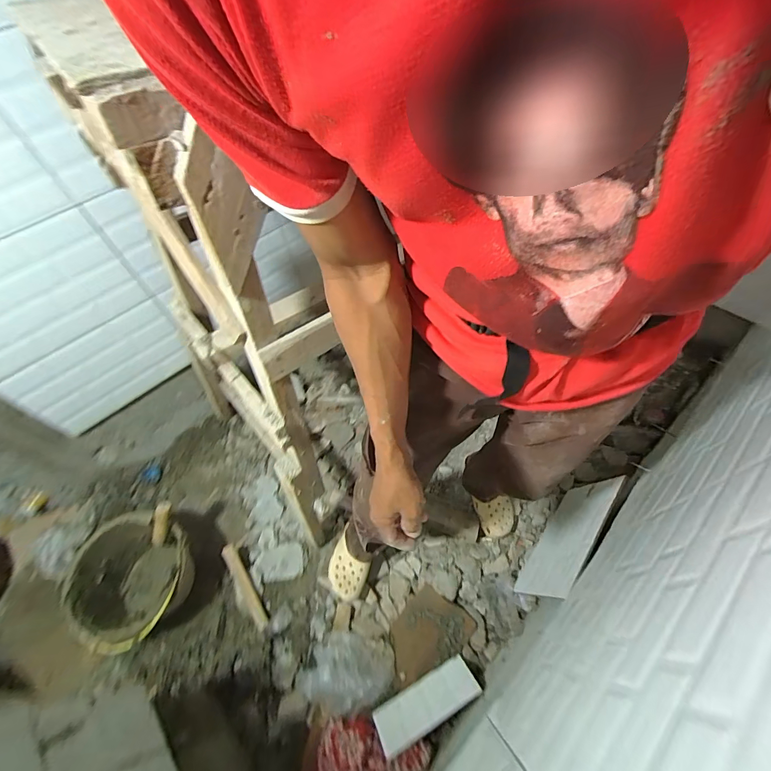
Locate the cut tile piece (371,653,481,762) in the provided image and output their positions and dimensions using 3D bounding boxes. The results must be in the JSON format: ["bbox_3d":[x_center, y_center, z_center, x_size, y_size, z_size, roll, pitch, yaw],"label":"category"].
[{"bbox_3d":[0.098,0.762,0.896,0.251,0.016,0.093,-22,34,-17],"label":"cut tile piece"}]

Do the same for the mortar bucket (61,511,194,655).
[{"bbox_3d":[-0.655,0.522,1.025,0.306,0.228,0.284,-2,57,4],"label":"mortar bucket"}]

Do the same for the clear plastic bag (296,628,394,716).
[{"bbox_3d":[-0.102,0.719,0.935,0.228,0.111,0.157,5,57,9],"label":"clear plastic bag"}]

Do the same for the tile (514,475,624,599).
[{"bbox_3d":[0.487,0.397,1.001,0.014,0.234,0.358,41,63,7],"label":"tile"}]

